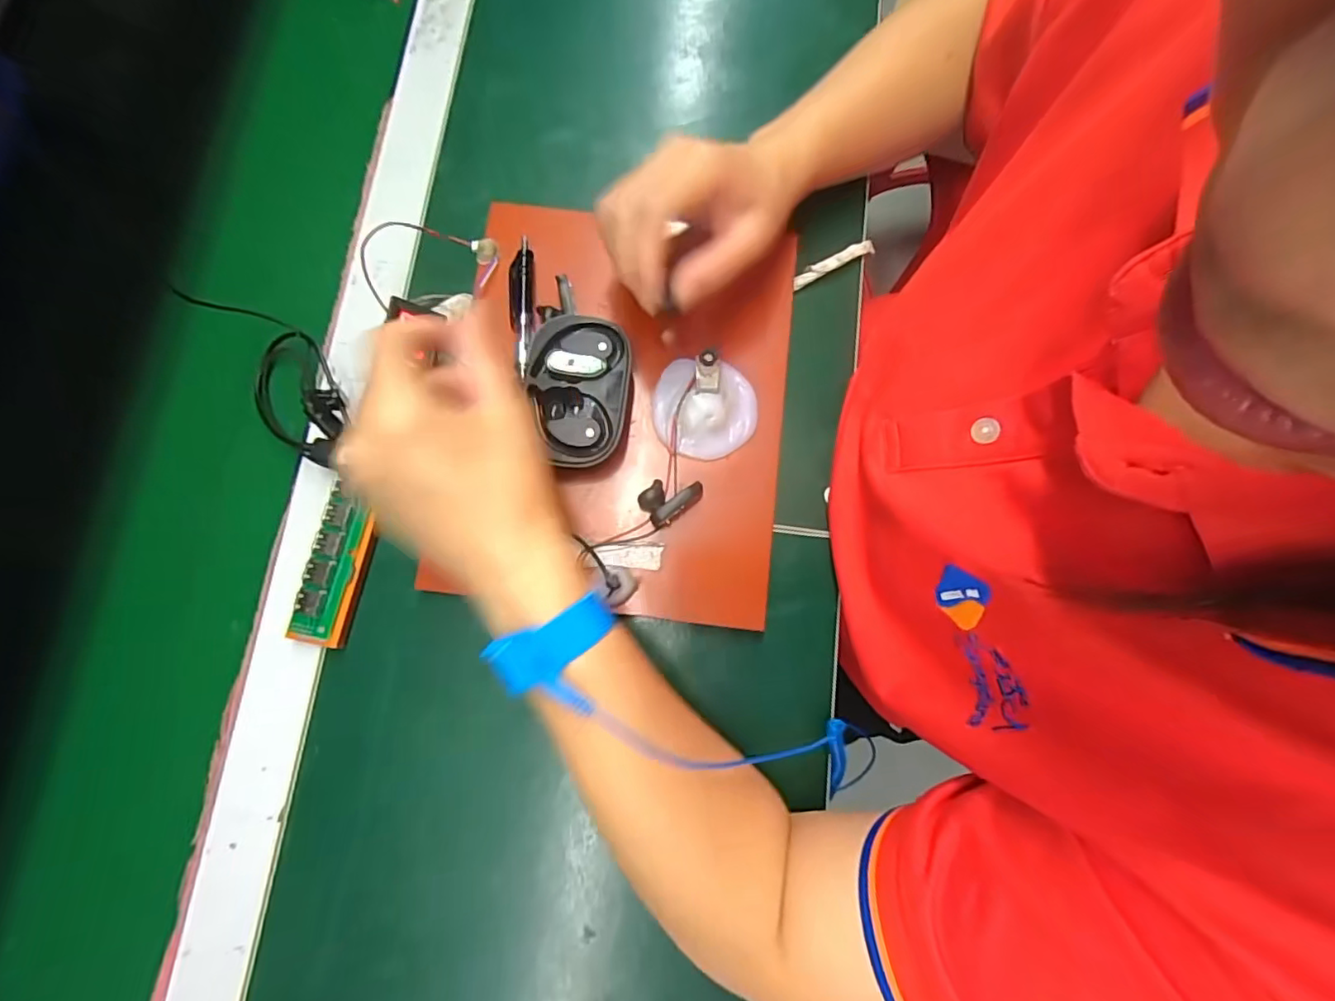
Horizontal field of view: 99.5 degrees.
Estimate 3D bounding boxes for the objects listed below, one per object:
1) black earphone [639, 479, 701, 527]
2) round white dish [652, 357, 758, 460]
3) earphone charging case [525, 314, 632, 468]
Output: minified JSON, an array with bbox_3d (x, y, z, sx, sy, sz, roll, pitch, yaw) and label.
[{"bbox_3d":[0.002,-0.003,0.328,0.035,0.013,0.023,-35,82,-7],"label":"black earphone"},{"bbox_3d":[0.022,-0.055,0.338,0.061,0.015,0.059,0,80,-1],"label":"round white dish"},{"bbox_3d":[-0.052,-0.062,0.327,0.059,0.035,0.089,4,79,1],"label":"earphone charging case"}]

